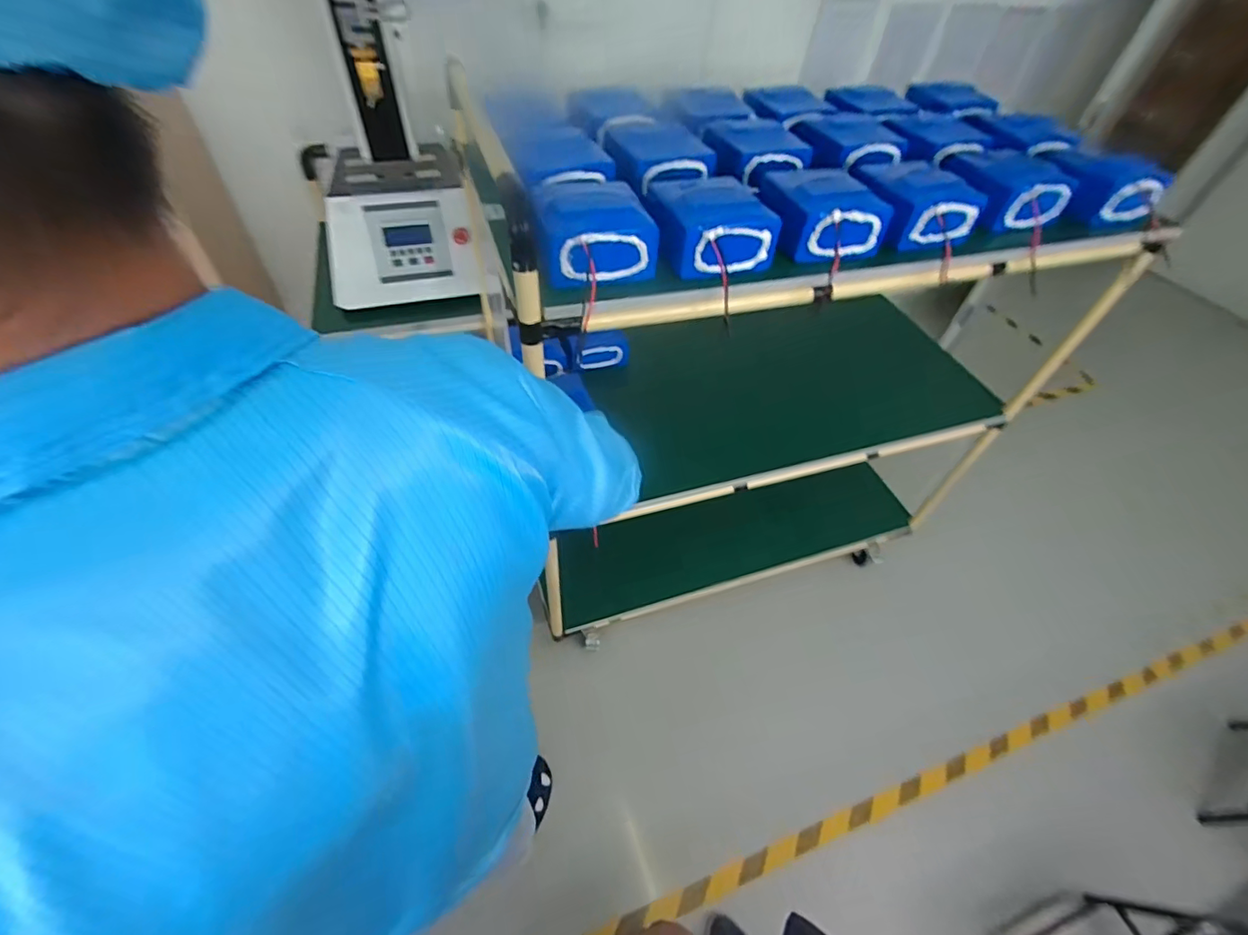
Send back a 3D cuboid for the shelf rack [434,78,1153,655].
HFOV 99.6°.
[{"bbox_3d":[0.309,-0.167,1.309,1.141,1.181,0.548,-12,52,-14],"label":"shelf rack"}]

